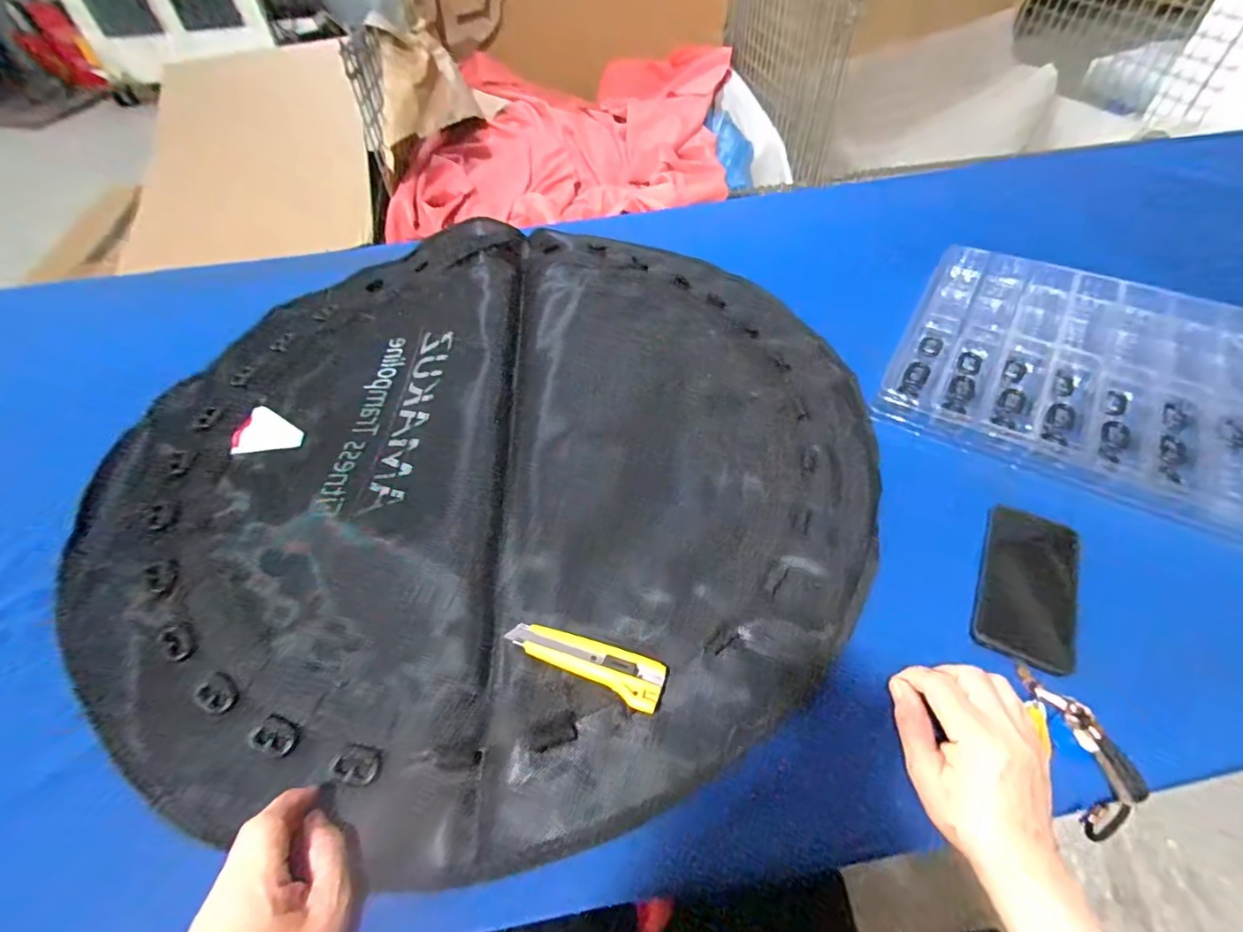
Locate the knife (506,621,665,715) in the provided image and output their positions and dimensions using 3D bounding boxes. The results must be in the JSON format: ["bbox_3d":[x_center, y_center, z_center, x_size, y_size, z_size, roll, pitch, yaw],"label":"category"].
[{"bbox_3d":[-0.031,0.172,0.466,0.141,0.020,0.040,16,54,16],"label":"knife"}]

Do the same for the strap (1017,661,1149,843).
[{"bbox_3d":[0.366,0.221,0.417,0.046,0.016,0.122,-26,64,33],"label":"strap"}]

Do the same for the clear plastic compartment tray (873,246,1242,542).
[{"bbox_3d":[0.592,-0.115,0.639,0.449,0.034,0.350,25,57,22],"label":"clear plastic compartment tray"}]

